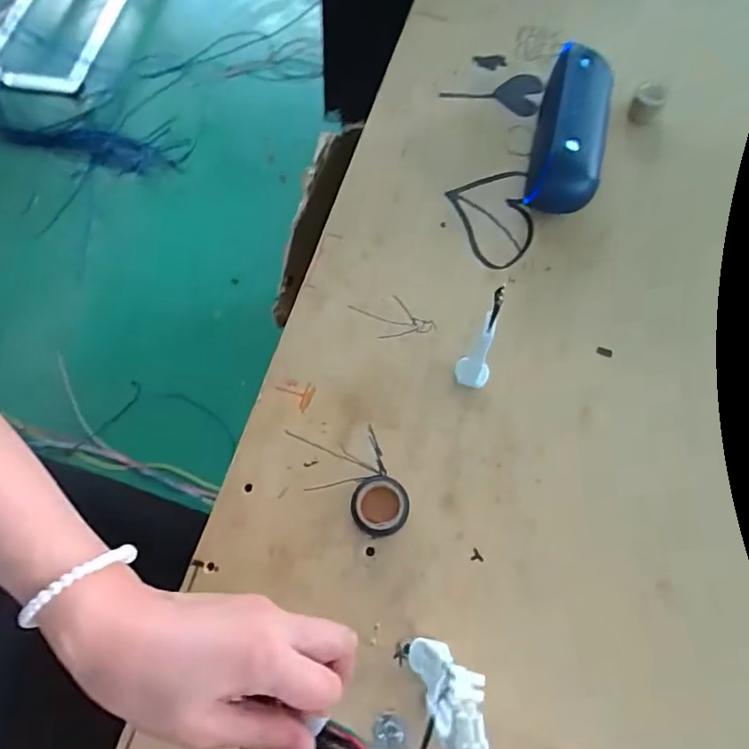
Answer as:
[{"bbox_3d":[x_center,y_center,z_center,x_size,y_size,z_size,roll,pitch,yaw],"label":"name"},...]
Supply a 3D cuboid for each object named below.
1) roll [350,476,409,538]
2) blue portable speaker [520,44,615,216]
[{"bbox_3d":[0.004,0.105,0.432,0.044,0.022,0.045,0,69,-1],"label":"roll"},{"bbox_3d":[0.199,-0.248,0.548,0.066,0.062,0.177,12,69,4],"label":"blue portable speaker"}]

